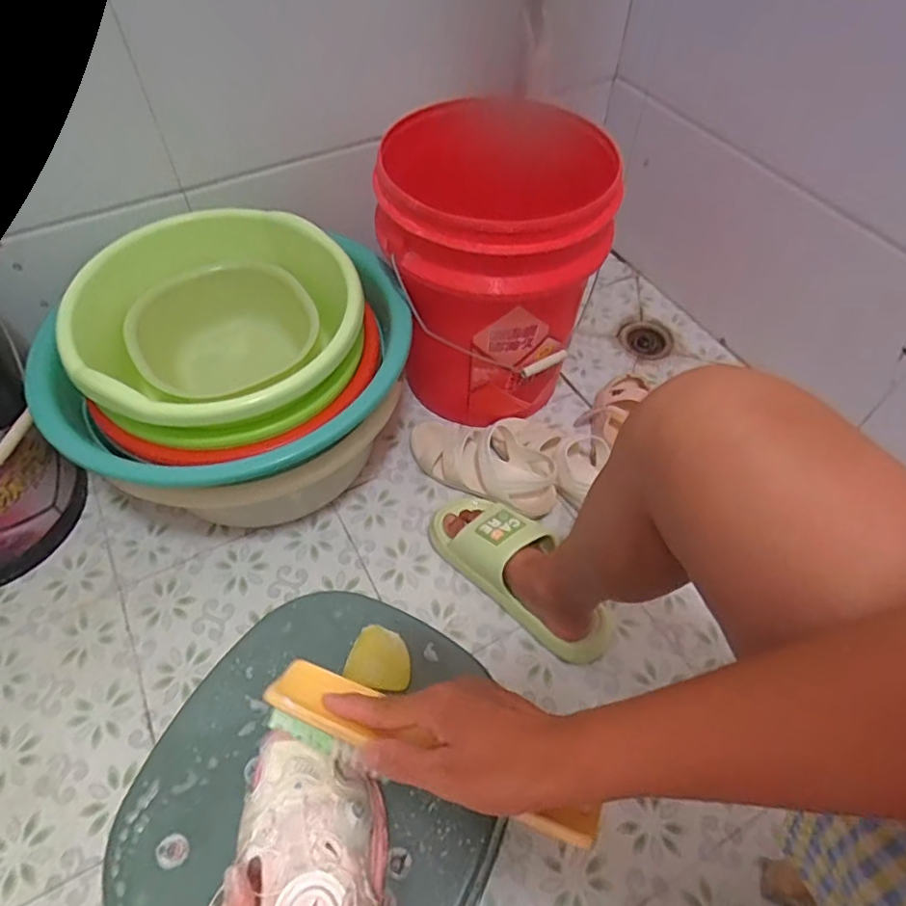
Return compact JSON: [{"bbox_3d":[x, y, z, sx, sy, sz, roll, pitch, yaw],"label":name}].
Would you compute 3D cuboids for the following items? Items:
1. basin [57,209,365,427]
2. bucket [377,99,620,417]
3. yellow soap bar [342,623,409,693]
[{"bbox_3d":[-0.283,-0.148,0.779,0.378,0.212,0.286,-16,73,-22],"label":"basin"},{"bbox_3d":[0.059,-0.262,0.868,0.296,0.376,0.337,16,57,10],"label":"bucket"},{"bbox_3d":[-0.055,0.158,0.454,0.049,0.009,0.043,20,57,13],"label":"yellow soap bar"}]

